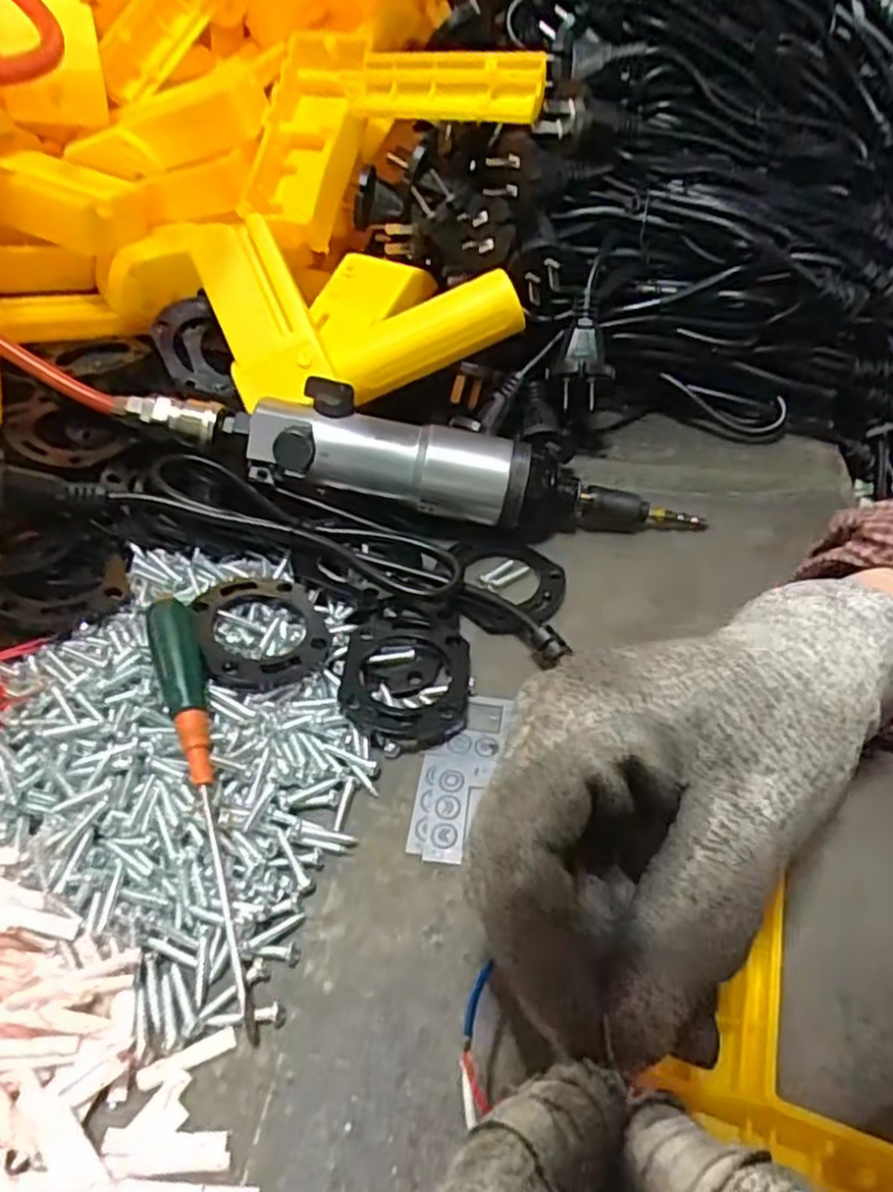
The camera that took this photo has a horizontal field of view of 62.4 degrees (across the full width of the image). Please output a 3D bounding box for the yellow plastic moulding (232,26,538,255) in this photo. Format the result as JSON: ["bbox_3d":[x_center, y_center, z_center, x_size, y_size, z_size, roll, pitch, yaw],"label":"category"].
[{"bbox_3d":[-0.028,-0.242,0.391,0.152,0.028,0.116,10,85,20],"label":"yellow plastic moulding"}]

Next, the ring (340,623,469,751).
[{"bbox_3d":[-0.017,0.032,0.290,0.049,0.010,0.057,4,47,3],"label":"ring"}]

